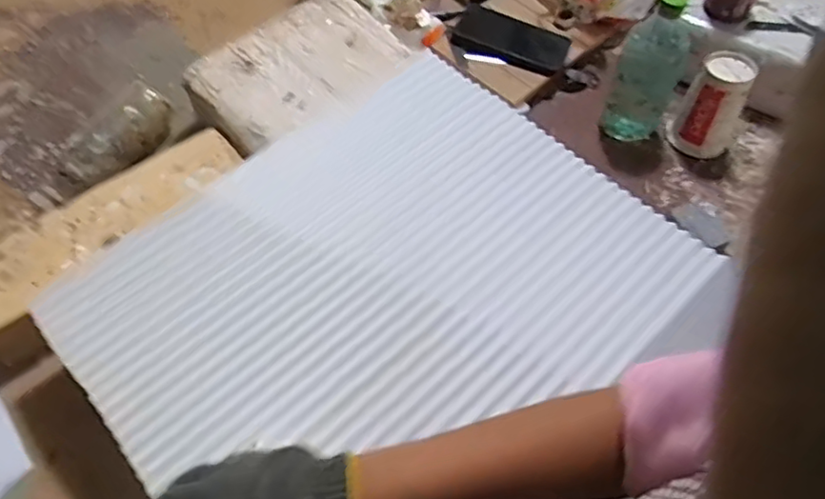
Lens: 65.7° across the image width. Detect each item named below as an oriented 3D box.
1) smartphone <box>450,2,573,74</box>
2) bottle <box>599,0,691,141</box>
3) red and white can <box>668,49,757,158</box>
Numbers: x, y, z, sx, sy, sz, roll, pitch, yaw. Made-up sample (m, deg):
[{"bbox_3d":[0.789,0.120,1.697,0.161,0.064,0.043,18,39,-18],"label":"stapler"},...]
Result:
[{"bbox_3d":[0.148,-0.313,0.954,0.168,0.012,0.087,16,71,-1],"label":"smartphone"},{"bbox_3d":[0.309,-0.233,0.836,0.078,0.201,0.068,21,60,11],"label":"bottle"},{"bbox_3d":[0.407,-0.193,0.859,0.083,0.117,0.081,28,62,15],"label":"red and white can"}]

